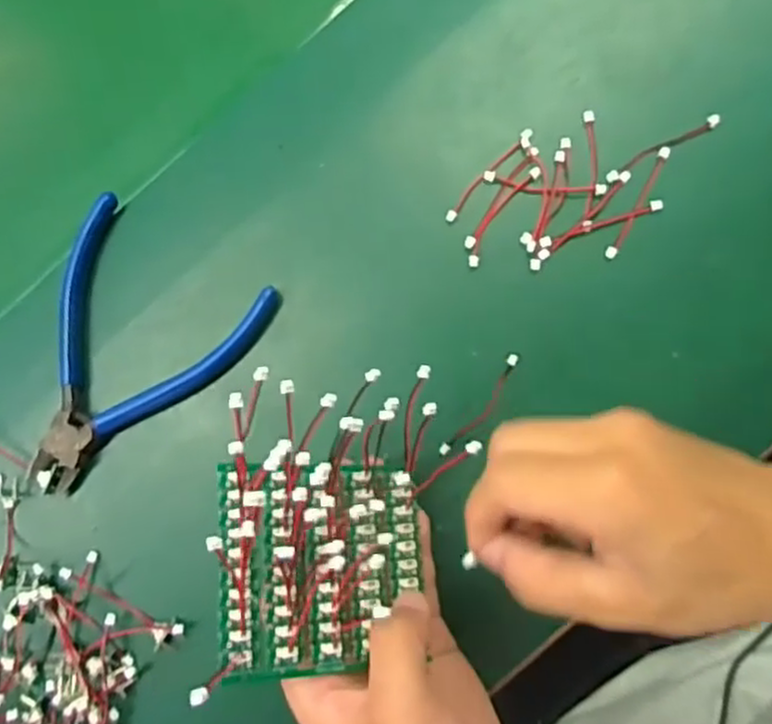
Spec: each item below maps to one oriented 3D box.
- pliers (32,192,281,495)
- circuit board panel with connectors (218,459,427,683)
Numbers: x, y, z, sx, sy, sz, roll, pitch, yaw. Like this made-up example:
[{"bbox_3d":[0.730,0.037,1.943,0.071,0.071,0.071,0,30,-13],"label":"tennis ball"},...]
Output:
[{"bbox_3d":[-0.132,0.000,0.363,0.103,0.020,0.136,32,89,9],"label":"pliers"},{"bbox_3d":[-0.026,0.081,0.299,0.083,0.008,0.080,2,73,-25],"label":"circuit board panel with connectors"}]

